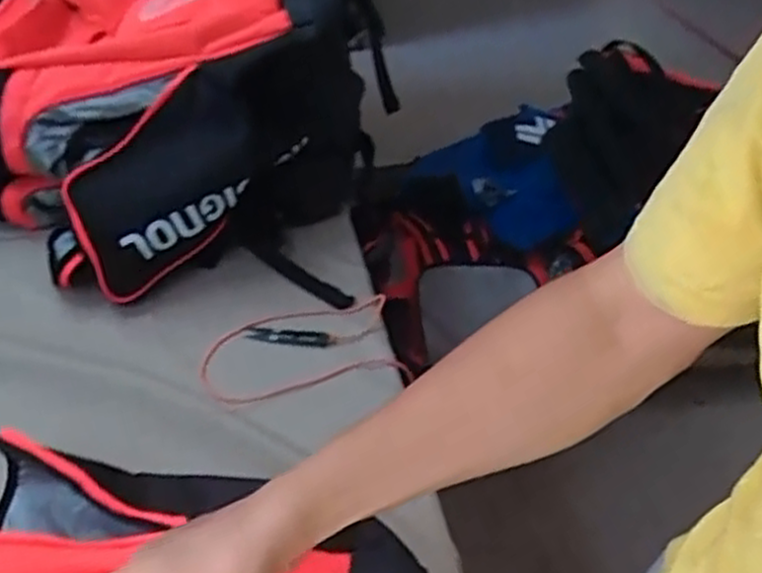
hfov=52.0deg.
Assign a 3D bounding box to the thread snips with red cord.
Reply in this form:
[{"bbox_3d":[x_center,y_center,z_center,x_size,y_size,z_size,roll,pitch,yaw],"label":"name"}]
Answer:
[{"bbox_3d":[-0.090,0.072,0.891,0.224,0.018,0.121,-8,40,-10],"label":"thread snips with red cord"}]

